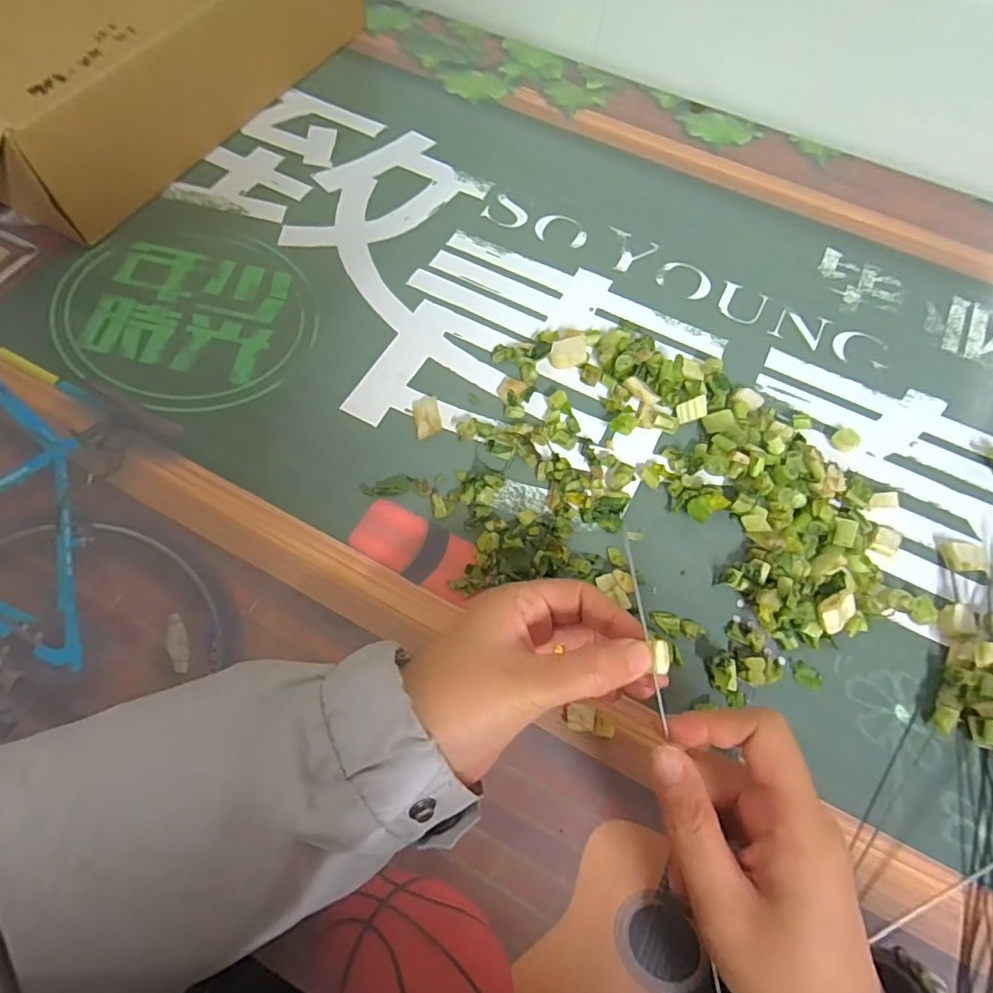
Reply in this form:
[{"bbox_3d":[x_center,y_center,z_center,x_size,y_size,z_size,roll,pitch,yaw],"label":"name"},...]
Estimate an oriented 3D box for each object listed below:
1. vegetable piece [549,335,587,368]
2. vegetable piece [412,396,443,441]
[{"bbox_3d":[0.049,-0.098,0.387,0.024,0.017,0.018,4,65,2],"label":"vegetable piece"},{"bbox_3d":[-0.045,-0.052,0.368,0.017,0.007,0.029,-12,66,-6],"label":"vegetable piece"}]

